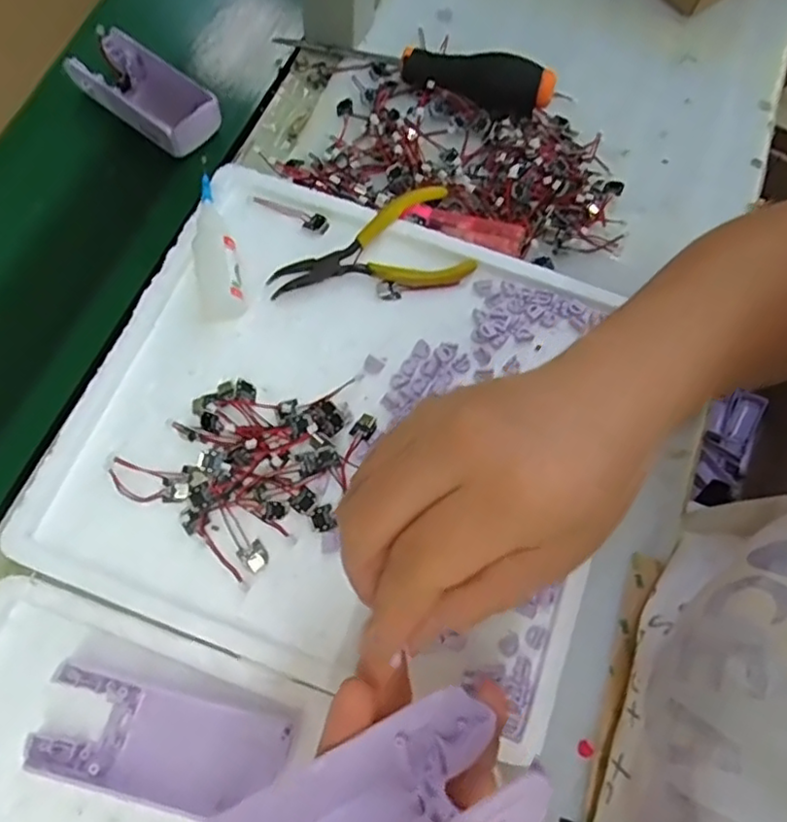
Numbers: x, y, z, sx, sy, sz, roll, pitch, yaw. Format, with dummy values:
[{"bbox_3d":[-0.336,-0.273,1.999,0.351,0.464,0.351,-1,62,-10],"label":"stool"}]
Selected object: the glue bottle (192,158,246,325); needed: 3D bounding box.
[{"bbox_3d":[-0.103,-0.100,0.371,0.024,0.022,0.098,-9,69,-7],"label":"glue bottle"}]

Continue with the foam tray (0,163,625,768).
[{"bbox_3d":[-0.022,0.004,0.338,0.266,0.020,0.247,20,68,5],"label":"foam tray"}]

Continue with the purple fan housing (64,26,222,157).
[{"bbox_3d":[-0.168,-0.217,0.438,0.111,0.024,0.049,35,70,11],"label":"purple fan housing"}]

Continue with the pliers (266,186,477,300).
[{"bbox_3d":[-0.016,-0.093,0.375,0.114,0.018,0.061,-14,69,-8],"label":"pliers"}]

